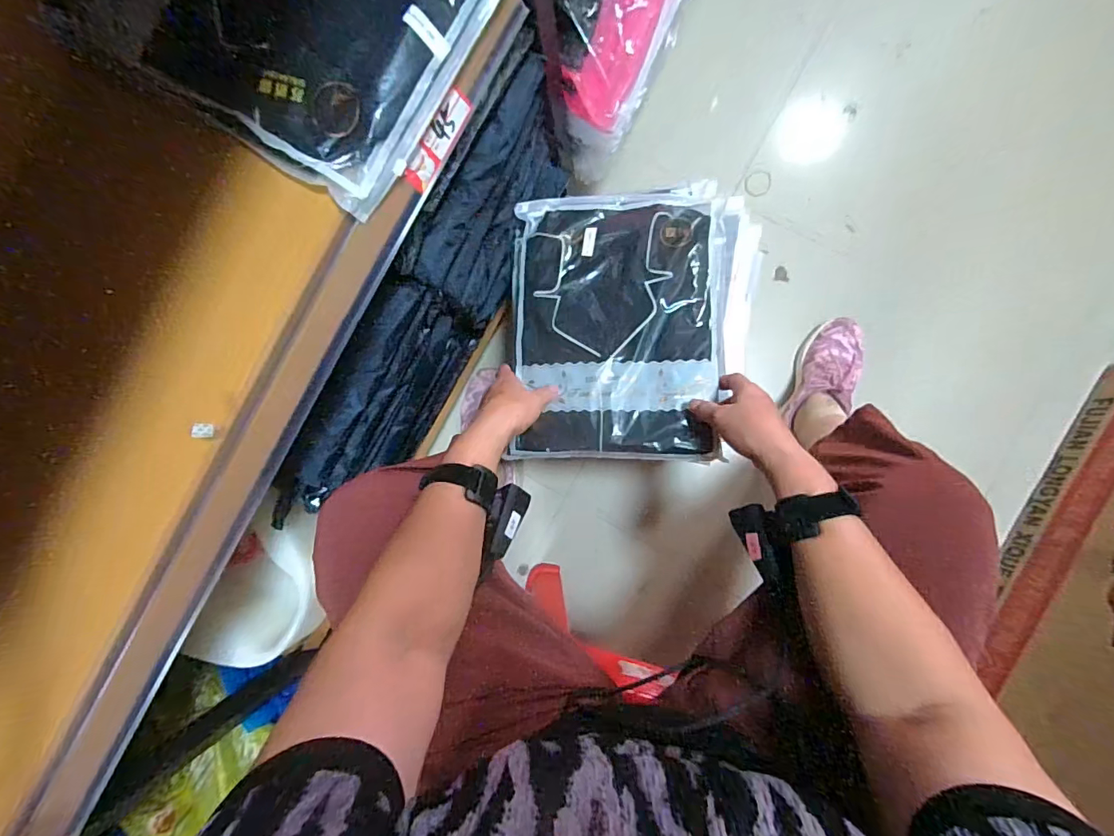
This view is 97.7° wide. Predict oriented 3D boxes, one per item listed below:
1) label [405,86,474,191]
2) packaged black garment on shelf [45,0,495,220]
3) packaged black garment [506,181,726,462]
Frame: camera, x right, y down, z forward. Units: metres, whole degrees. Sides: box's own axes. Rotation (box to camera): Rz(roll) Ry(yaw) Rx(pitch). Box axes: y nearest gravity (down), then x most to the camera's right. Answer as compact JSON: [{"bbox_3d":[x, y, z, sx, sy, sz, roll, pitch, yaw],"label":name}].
[{"bbox_3d":[-0.101,-0.238,0.417,0.004,0.028,0.088,28,86,25],"label":"label"},{"bbox_3d":[-0.191,-0.323,0.357,0.235,0.036,0.236,31,94,-10],"label":"packaged black garment on shelf"},{"bbox_3d":[0.070,-0.122,0.601,0.255,0.024,0.342,0,80,12],"label":"packaged black garment"}]

